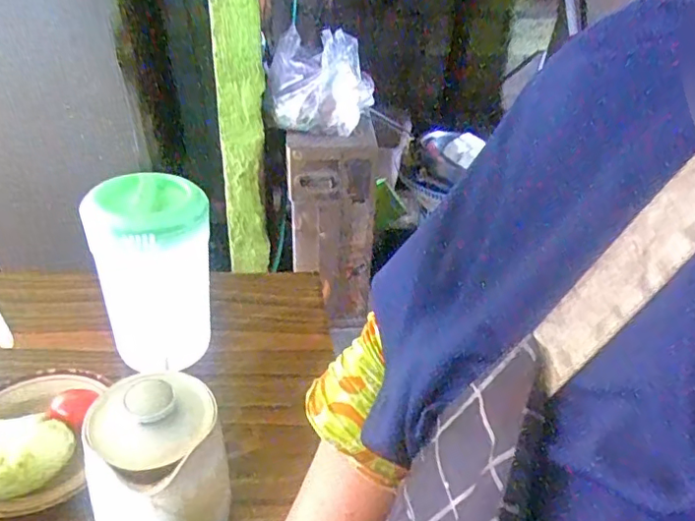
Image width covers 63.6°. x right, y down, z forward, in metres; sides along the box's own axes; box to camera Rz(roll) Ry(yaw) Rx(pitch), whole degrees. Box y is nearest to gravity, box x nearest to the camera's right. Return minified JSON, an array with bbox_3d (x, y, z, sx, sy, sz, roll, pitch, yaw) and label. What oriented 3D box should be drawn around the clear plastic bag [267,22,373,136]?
[{"bbox_3d":[-0.070,-0.473,1.476,0.265,0.236,0.158,6,39,3],"label":"clear plastic bag"}]

